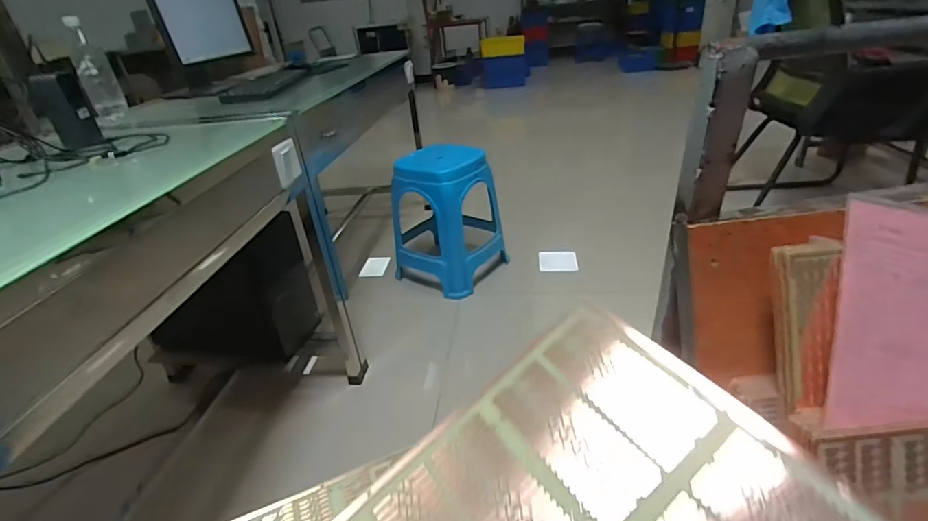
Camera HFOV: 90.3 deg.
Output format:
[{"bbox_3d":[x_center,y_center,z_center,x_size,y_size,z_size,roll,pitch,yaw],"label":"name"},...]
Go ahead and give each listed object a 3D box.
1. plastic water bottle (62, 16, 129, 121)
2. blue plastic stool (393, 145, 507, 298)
[{"bbox_3d":[-0.919,-0.474,1.151,0.076,0.219,0.073,-25,35,-28],"label":"plastic water bottle"},{"bbox_3d":[-0.072,-0.162,1.696,0.337,0.451,0.323,16,37,33],"label":"blue plastic stool"}]

